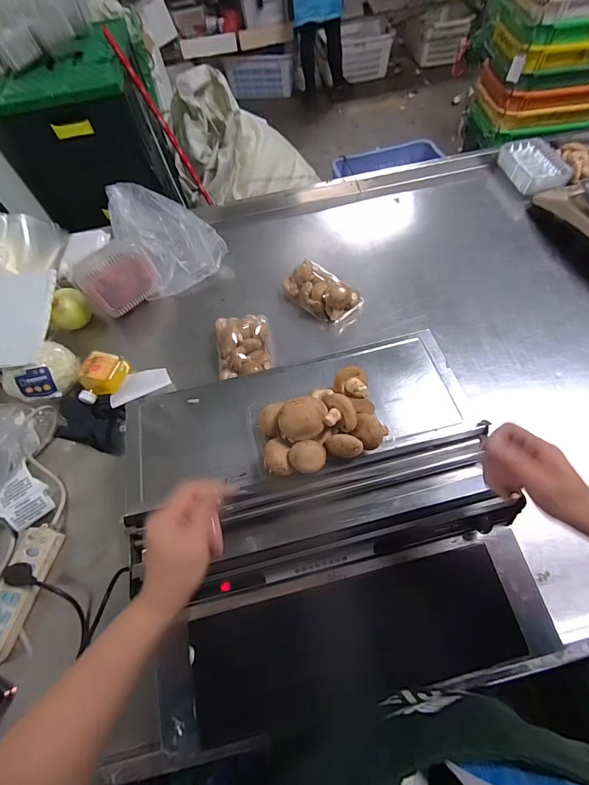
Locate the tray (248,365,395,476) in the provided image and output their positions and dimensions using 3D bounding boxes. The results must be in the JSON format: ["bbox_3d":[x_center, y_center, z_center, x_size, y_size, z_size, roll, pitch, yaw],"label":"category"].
[{"bbox_3d":[0.030,0.038,0.445,0.167,0.065,0.113,-16,62,-4],"label":"tray"}]

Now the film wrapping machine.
[{"bbox_3d":[0.033,0.168,0.480,0.483,0.158,0.433,-13,62,-2],"label":"film wrapping machine"}]

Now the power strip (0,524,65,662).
[{"bbox_3d":[-0.431,0.314,0.536,0.052,0.037,0.196,5,63,7],"label":"power strip"}]

